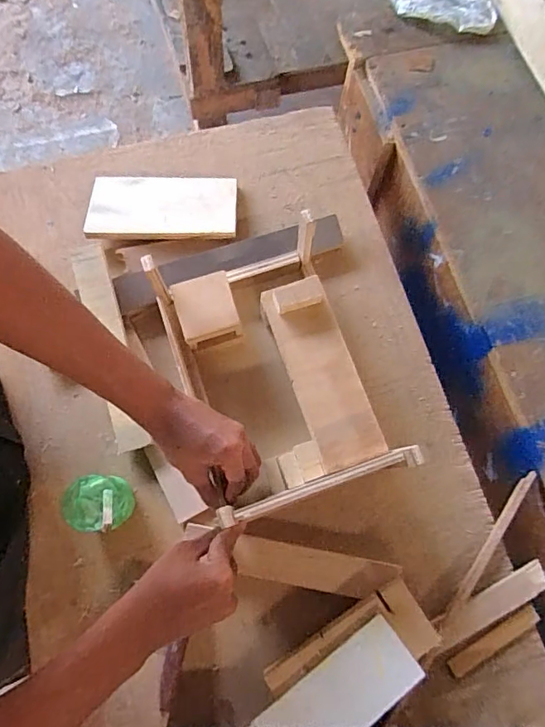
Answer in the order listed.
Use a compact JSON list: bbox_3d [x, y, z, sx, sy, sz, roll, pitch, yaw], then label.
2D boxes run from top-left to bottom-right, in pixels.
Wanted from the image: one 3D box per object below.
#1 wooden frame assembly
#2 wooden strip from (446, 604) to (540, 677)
[{"bbox_3d":[-0.001,0.010,0.522,0.188,0.098,0.278,-20,74,-6],"label":"wooden frame assembly"},{"bbox_3d":[0.240,0.300,0.501,0.114,0.005,0.021,-27,76,-9],"label":"wooden strip"}]

